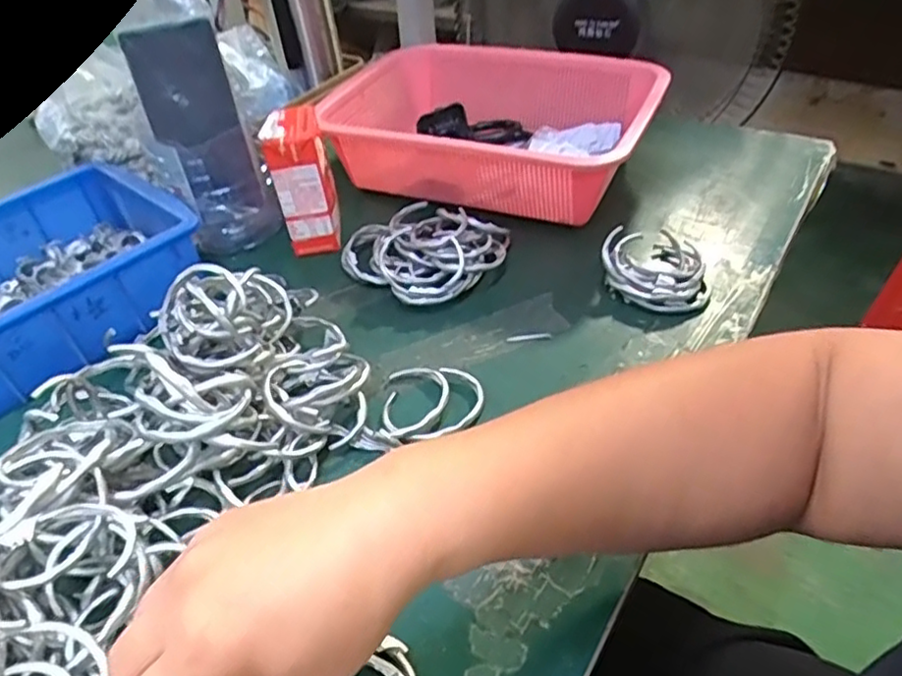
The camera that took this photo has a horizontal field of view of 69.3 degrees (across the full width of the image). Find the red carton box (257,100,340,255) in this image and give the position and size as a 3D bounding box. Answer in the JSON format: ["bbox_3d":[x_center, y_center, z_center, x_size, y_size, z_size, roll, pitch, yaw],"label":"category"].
[{"bbox_3d":[-0.125,-0.133,0.561,0.045,0.112,0.058,-9,41,-3],"label":"red carton box"}]

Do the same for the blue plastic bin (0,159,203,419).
[{"bbox_3d":[-0.328,-0.035,0.500,0.168,0.072,0.238,29,52,34],"label":"blue plastic bin"}]

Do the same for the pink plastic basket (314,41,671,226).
[{"bbox_3d":[0.045,-0.209,0.649,0.307,0.094,0.232,14,45,21],"label":"pink plastic basket"}]

